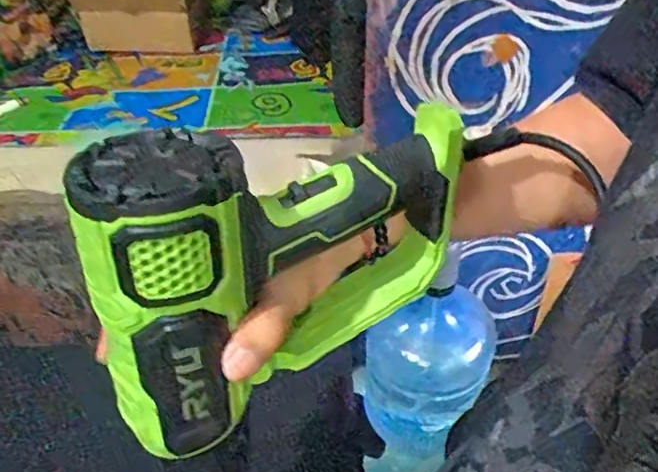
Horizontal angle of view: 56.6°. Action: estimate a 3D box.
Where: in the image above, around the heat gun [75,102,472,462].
[{"bbox_3d":[-0.028,0.006,0.319,0.191,0.137,0.073,-28,47,-26],"label":"heat gun"}]

